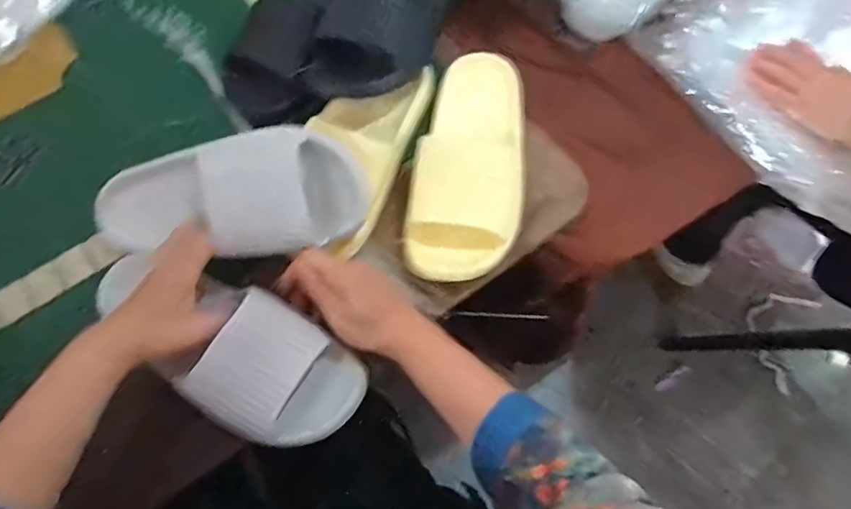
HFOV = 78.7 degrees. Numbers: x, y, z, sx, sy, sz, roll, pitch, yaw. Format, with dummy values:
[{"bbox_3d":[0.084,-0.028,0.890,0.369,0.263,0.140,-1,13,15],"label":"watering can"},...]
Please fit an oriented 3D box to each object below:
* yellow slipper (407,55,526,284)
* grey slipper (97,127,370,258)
[{"bbox_3d":[0.045,-0.094,0.496,0.104,0.058,0.243,9,66,3],"label":"yellow slipper"},{"bbox_3d":[-0.181,-0.041,0.449,0.255,0.075,0.103,-11,103,17],"label":"grey slipper"}]

